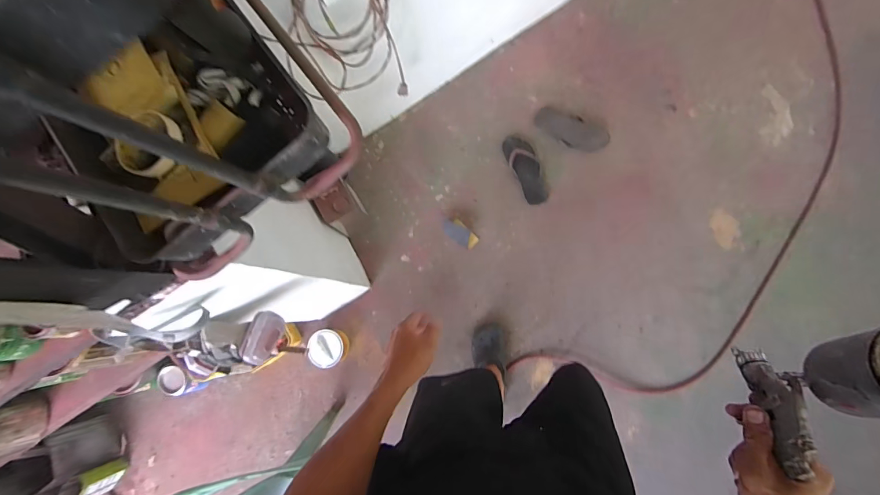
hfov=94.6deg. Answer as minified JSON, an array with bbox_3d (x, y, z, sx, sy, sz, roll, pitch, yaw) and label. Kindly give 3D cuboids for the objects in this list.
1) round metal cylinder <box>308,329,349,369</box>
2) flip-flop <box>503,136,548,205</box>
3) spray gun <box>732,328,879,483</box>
[{"bbox_3d":[-0.387,0.351,1.419,0.126,0.103,0.132,-6,83,5],"label":"round metal cylinder"},{"bbox_3d":[0.307,-0.280,1.436,0.098,0.037,0.258,-23,82,3],"label":"flip-flop"},{"bbox_3d":[0.382,0.249,0.479,0.093,0.125,0.449,11,123,7],"label":"spray gun"}]

